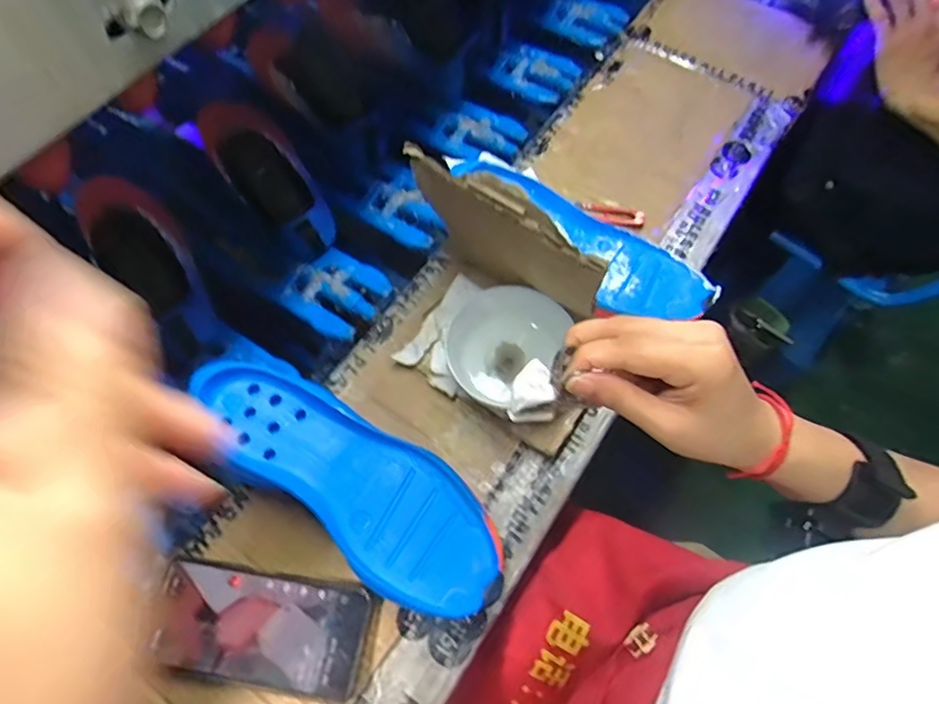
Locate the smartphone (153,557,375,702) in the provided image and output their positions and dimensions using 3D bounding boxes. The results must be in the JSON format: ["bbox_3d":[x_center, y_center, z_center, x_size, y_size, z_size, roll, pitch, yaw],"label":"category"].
[{"bbox_3d":[-0.153,0.205,0.410,0.151,0.011,0.077,8,66,2],"label":"smartphone"}]

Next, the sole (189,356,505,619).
[{"bbox_3d":[-0.084,0.094,0.407,0.259,0.049,0.109,35,68,13],"label":"sole"}]

